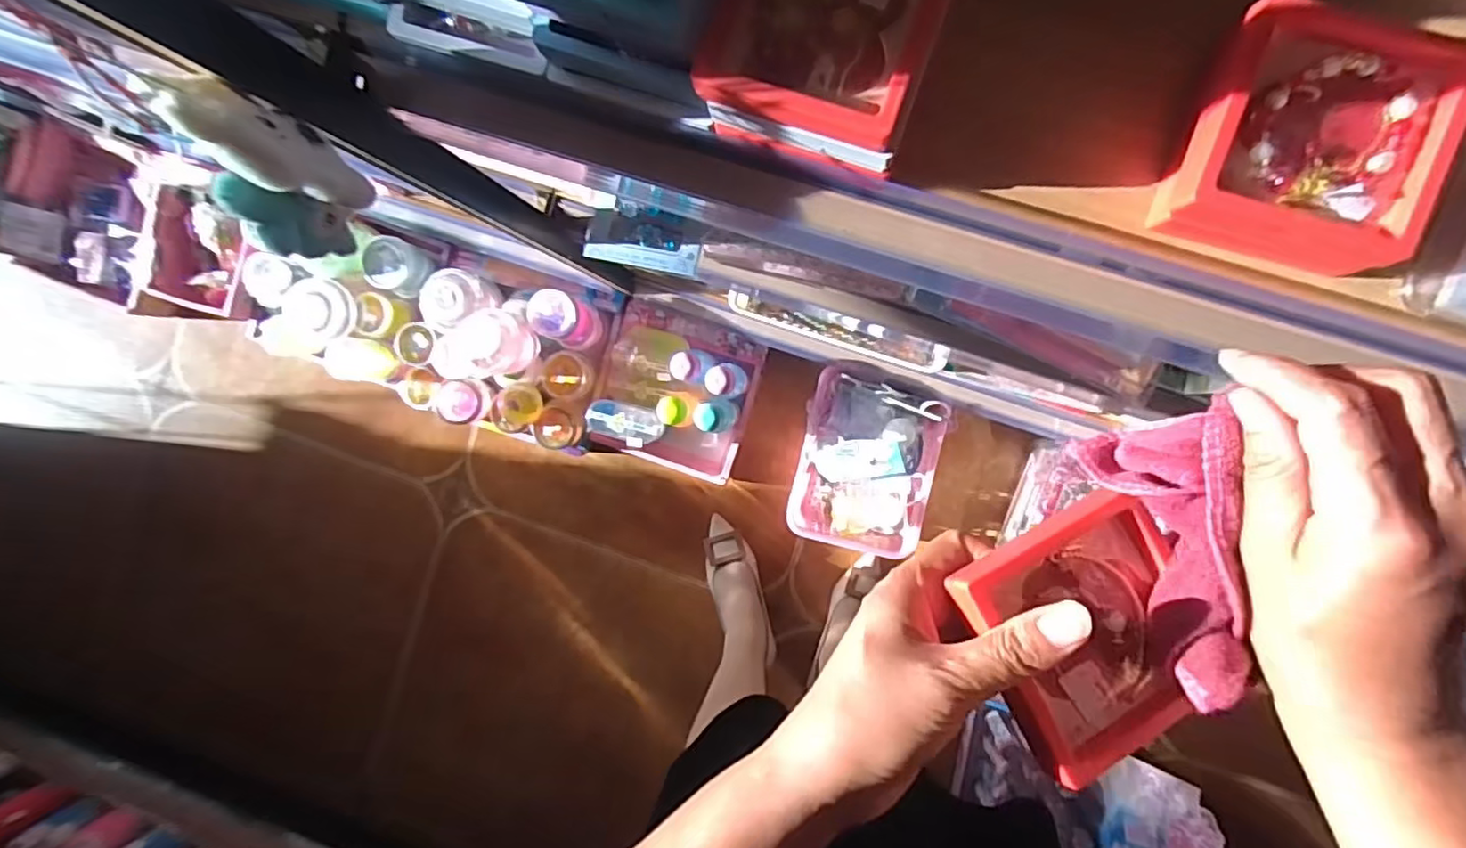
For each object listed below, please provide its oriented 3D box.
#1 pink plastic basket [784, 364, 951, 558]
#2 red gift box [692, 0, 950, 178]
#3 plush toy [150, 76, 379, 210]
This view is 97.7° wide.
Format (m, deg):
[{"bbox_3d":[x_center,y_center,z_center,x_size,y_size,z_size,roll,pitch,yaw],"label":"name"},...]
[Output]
[{"bbox_3d":[0.207,0.062,0.993,0.206,0.088,0.273,12,94,6],"label":"pink plastic basket"},{"bbox_3d":[0.042,-0.177,0.287,0.093,0.042,0.097,19,95,5],"label":"red gift box"},{"bbox_3d":[-0.224,-0.135,0.316,0.039,0.097,0.034,27,95,4],"label":"plush toy"}]

